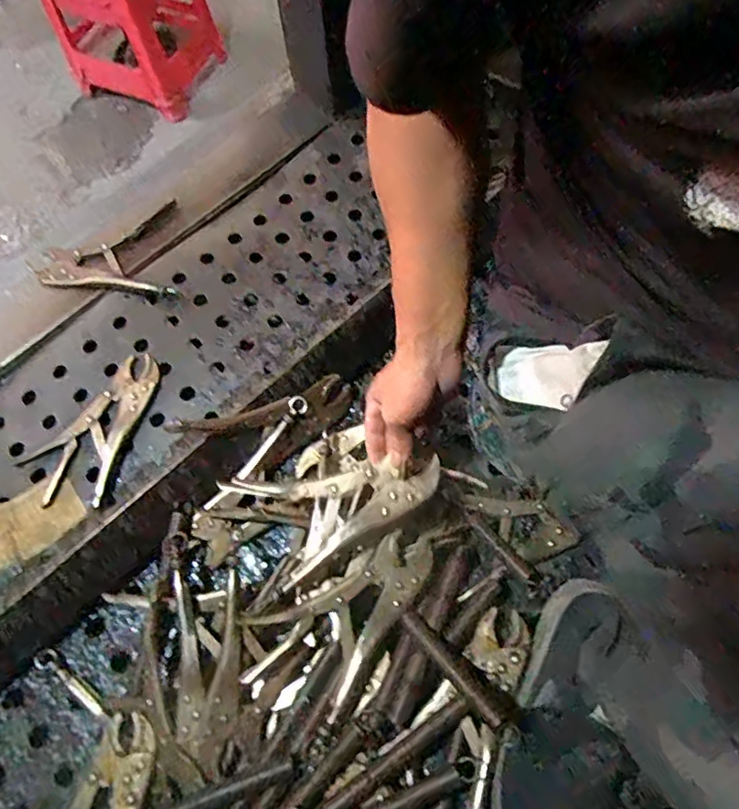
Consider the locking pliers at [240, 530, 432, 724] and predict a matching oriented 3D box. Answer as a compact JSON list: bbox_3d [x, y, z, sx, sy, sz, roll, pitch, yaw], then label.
[{"bbox_3d":[-0.015,0.199,0.597,0.120,0.025,0.186,44,70,10],"label":"locking pliers"}]

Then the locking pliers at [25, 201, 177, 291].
[{"bbox_3d":[-0.371,-0.231,0.824,0.198,0.022,0.153,2,67,2],"label":"locking pliers"}]

